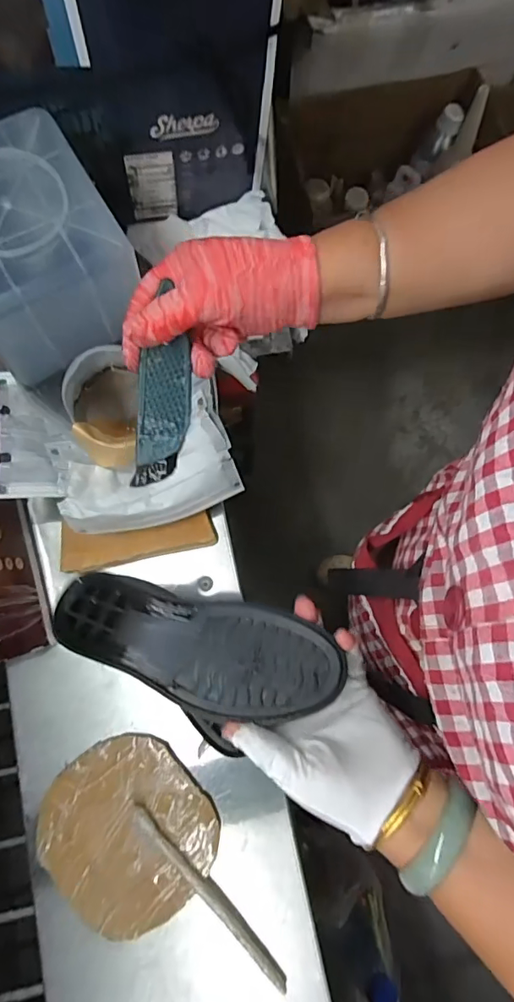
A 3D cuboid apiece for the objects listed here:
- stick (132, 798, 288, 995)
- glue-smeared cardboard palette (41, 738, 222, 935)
[{"bbox_3d":[-0.043,0.348,0.431,0.016,0.010,0.193,-44,82,-9],"label":"stick"},{"bbox_3d":[-0.119,0.302,0.448,0.144,0.010,0.151,0,78,-1],"label":"glue-smeared cardboard palette"}]

